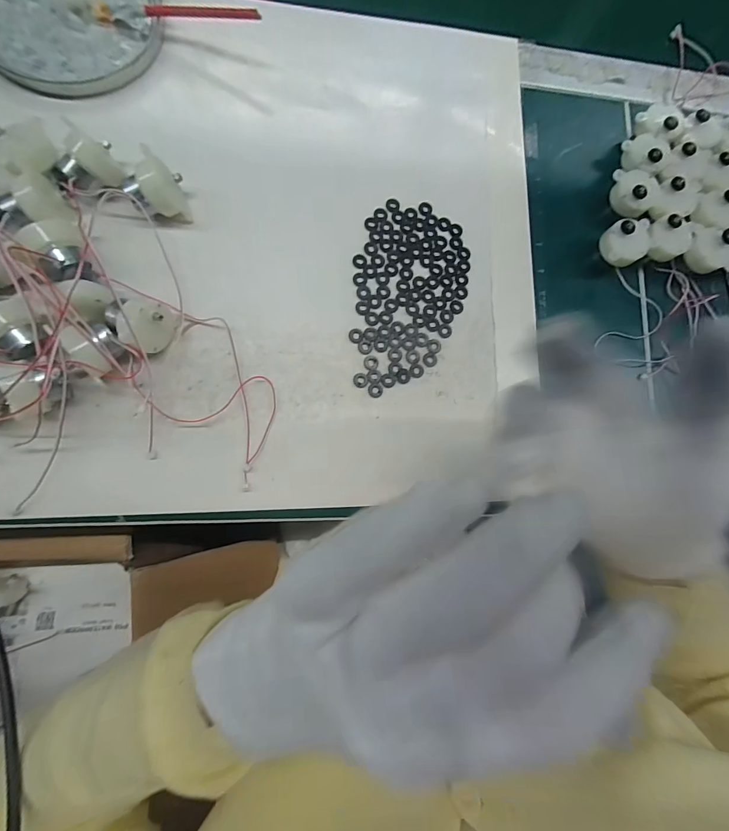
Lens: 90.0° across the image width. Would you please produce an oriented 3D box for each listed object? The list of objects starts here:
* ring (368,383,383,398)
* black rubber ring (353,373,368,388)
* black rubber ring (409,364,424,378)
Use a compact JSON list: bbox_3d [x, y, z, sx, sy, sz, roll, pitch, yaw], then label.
[{"bbox_3d":[0.008,-0.018,0.258,0.011,0.004,0.011,1,84,-8],"label":"ring"},{"bbox_3d":[-0.002,-0.025,0.257,0.010,0.004,0.010,1,84,-8],"label":"black rubber ring"},{"bbox_3d":[0.038,-0.033,0.264,0.011,0.004,0.010,1,84,-8],"label":"black rubber ring"}]

